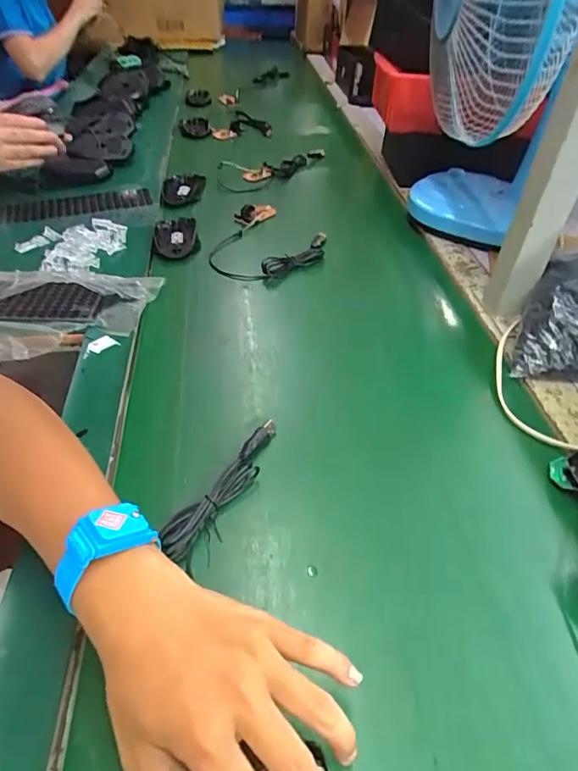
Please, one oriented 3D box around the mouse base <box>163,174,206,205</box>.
[{"bbox_3d":[-0.178,-0.332,0.811,0.062,0.017,0.091,2,42,0],"label":"mouse base"}]

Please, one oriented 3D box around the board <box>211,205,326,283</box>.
[{"bbox_3d":[-0.027,-0.215,0.694,0.155,0.023,0.195,5,42,3],"label":"board"}]

